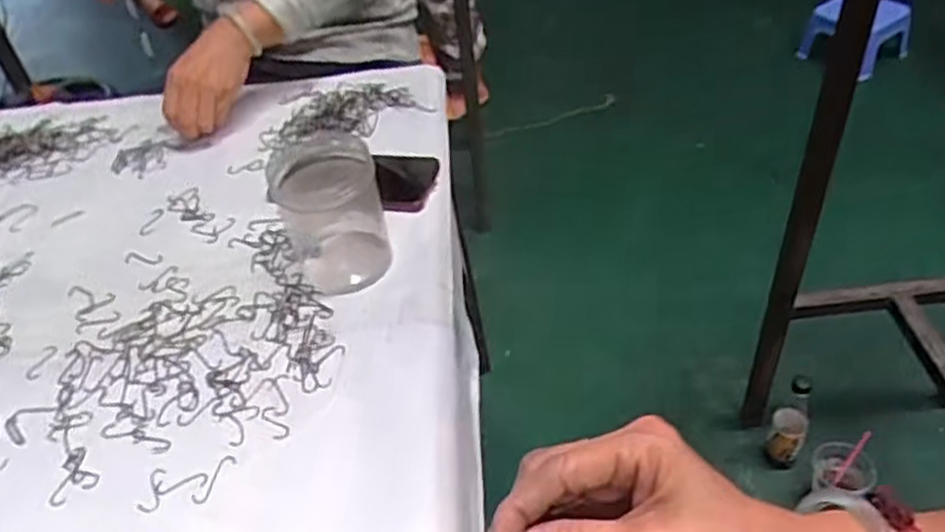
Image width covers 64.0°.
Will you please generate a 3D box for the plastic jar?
[{"bbox_3d":[-0.126,-0.051,0.666,0.090,0.112,0.085,-4,44,4],"label":"plastic jar"}]

